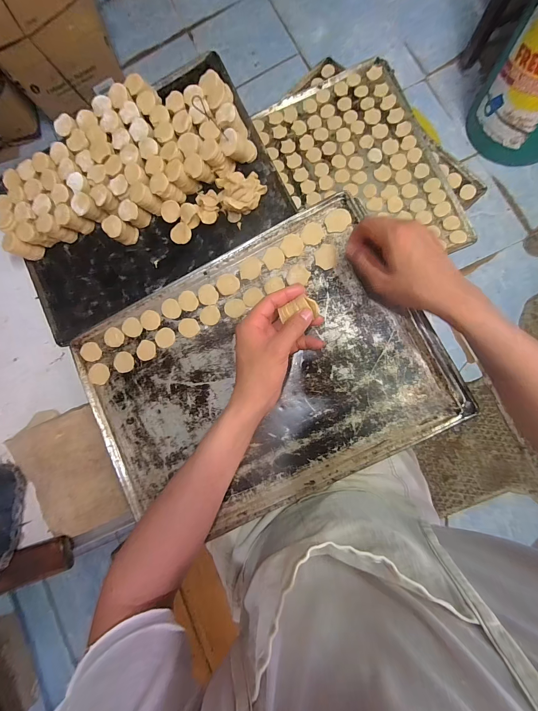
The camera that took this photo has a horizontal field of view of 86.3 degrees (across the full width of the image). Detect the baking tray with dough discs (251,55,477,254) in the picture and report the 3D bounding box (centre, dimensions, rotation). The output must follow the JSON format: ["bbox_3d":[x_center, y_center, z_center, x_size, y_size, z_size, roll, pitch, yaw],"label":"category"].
[{"bbox_3d":[0.183,-0.381,0.593,0.295,0.019,0.439,-21,84,4],"label":"baking tray with dough discs"}]

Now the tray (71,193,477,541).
[{"bbox_3d":[-0.017,0.030,0.396,0.456,0.014,0.338,-28,84,4],"label":"tray"}]

